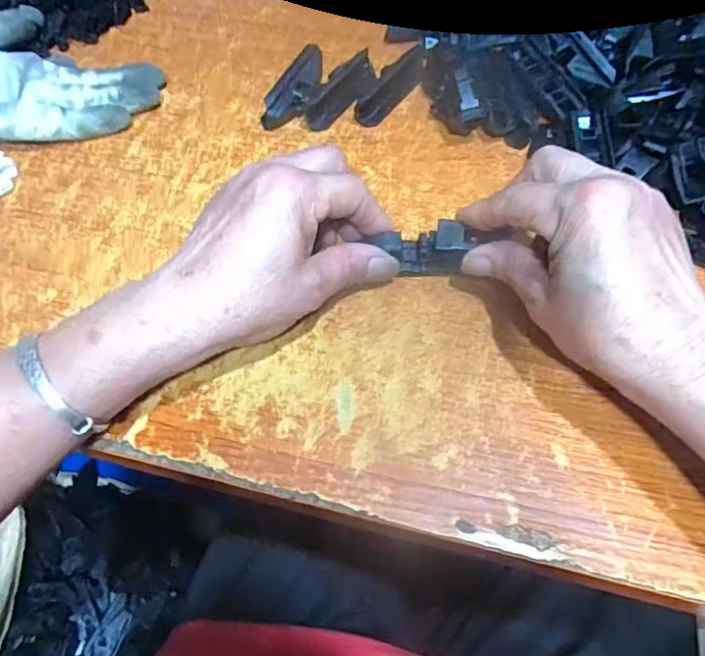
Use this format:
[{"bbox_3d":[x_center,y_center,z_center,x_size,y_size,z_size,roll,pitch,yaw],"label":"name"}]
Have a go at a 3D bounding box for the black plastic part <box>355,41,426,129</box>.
[{"bbox_3d":[0.029,-0.170,0.398,0.024,0.010,0.082,27,65,16],"label":"black plastic part"}]

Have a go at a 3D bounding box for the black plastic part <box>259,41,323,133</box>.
[{"bbox_3d":[-0.037,-0.164,0.392,0.020,0.021,0.073,18,62,12],"label":"black plastic part"}]

